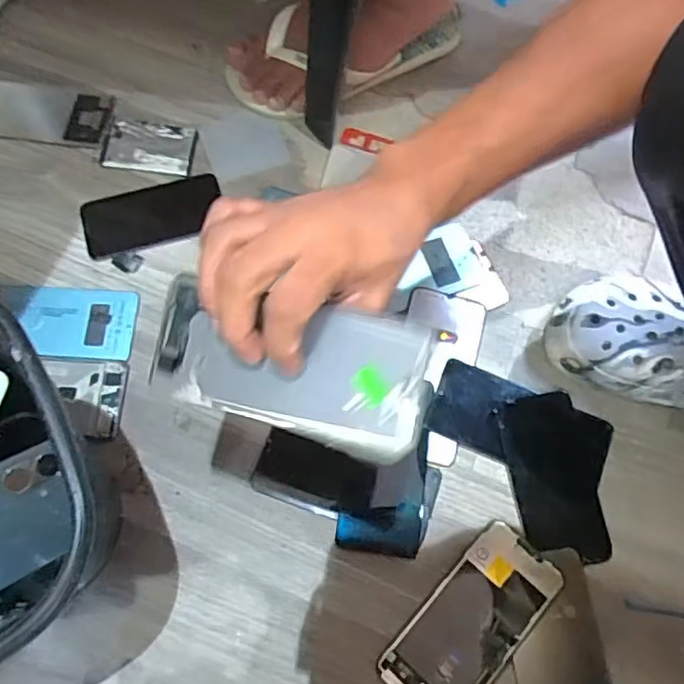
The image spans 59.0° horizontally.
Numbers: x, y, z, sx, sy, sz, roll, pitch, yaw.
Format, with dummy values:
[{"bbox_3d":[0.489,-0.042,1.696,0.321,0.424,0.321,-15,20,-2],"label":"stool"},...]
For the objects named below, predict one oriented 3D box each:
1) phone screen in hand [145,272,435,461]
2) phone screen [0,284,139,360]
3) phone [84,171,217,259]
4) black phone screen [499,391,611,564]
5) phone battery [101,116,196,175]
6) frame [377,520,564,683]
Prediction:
[{"bbox_3d":[-0.028,0.011,0.332,0.148,0.009,0.072,15,87,13],"label":"phone screen in hand"},{"bbox_3d":[-0.263,-0.020,0.574,0.132,0.007,0.071,3,70,0],"label":"phone screen"},{"bbox_3d":[-0.192,-0.132,0.615,0.139,0.004,0.070,-17,71,-7],"label":"phone"},{"bbox_3d":[0.180,0.114,0.516,0.069,0.007,0.137,-6,70,-4],"label":"black phone screen"},{"bbox_3d":[-0.205,-0.210,0.640,0.093,0.009,0.063,4,70,0],"label":"phone battery"},{"bbox_3d":[0.102,0.223,0.480,0.072,0.009,0.154,42,74,13],"label":"frame"}]

